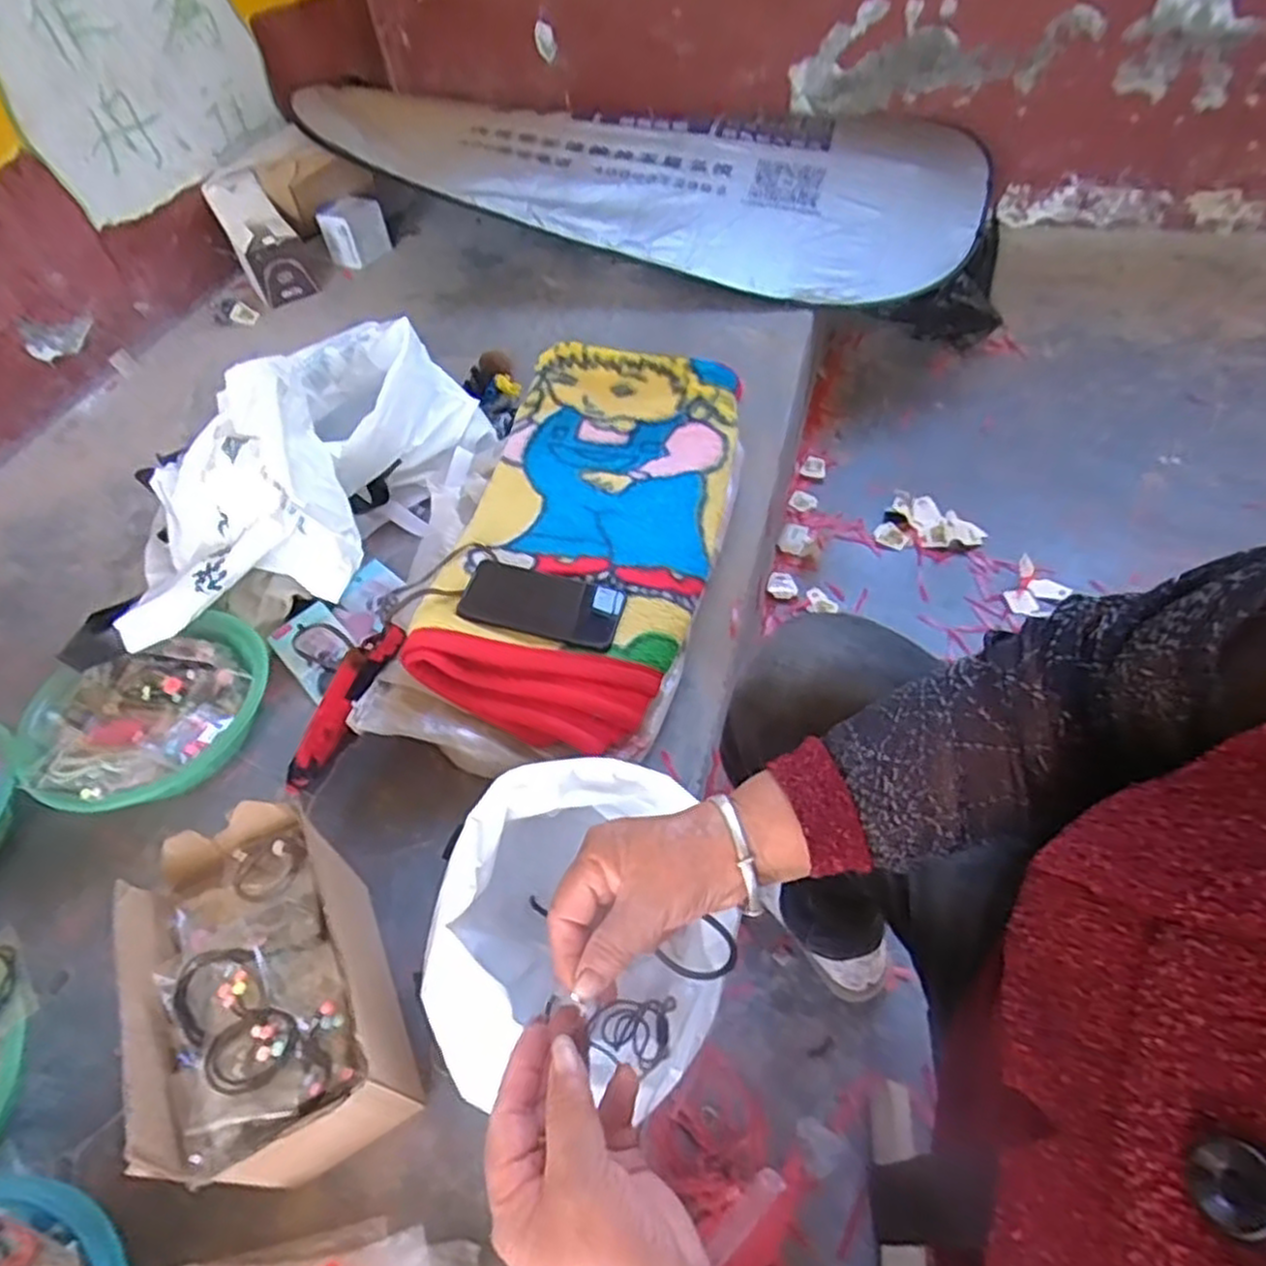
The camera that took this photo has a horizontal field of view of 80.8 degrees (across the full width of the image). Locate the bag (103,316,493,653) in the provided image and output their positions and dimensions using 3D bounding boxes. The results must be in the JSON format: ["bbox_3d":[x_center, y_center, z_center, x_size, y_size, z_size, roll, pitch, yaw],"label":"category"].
[{"bbox_3d":[-0.431,-0.216,0.897,0.302,0.187,0.507,18,55,20],"label":"bag"}]

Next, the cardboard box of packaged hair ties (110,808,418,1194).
[{"bbox_3d":[-0.253,0.266,0.545,0.127,0.175,0.215,-24,52,-13],"label":"cardboard box of packaged hair ties"}]

